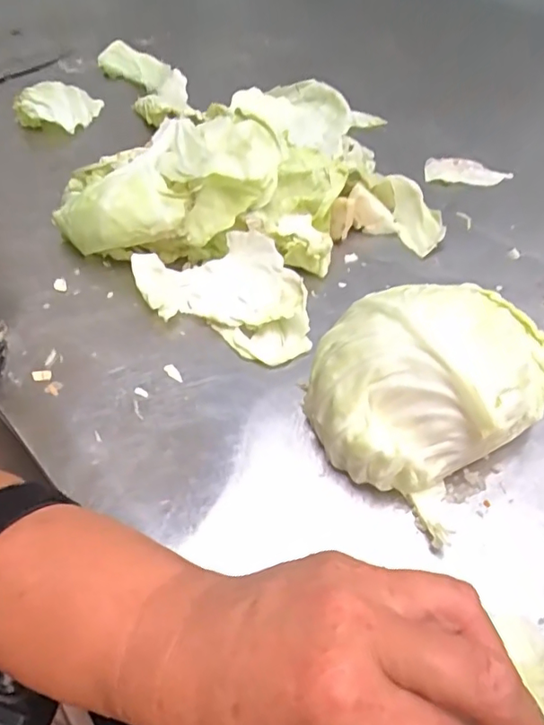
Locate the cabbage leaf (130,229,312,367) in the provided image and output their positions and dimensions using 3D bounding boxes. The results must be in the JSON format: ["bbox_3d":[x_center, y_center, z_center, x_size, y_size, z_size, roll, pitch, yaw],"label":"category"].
[{"bbox_3d":[-0.029,-0.051,0.359,0.120,0.032,0.072,22,51,16],"label":"cabbage leaf"}]

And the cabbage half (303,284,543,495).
[{"bbox_3d":[0.082,0.006,0.291,0.125,0.072,0.101,-23,53,-21],"label":"cabbage half"}]

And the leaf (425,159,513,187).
[{"bbox_3d":[0.179,-0.176,0.506,0.078,0.007,0.037,4,48,1],"label":"leaf"}]

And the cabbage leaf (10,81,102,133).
[{"bbox_3d":[-0.212,-0.258,0.546,0.065,0.022,0.071,0,48,-2],"label":"cabbage leaf"}]

